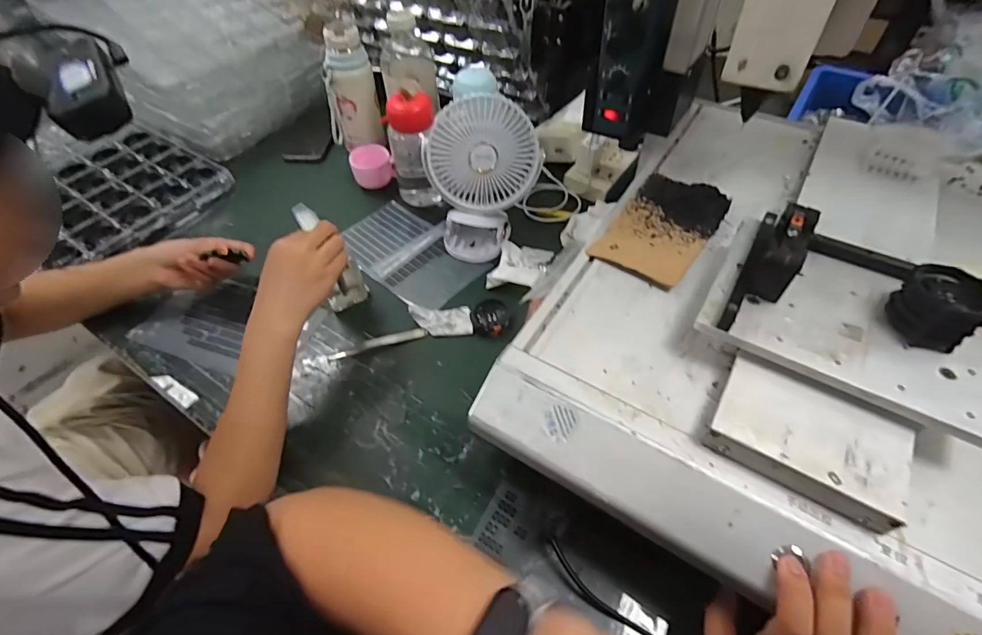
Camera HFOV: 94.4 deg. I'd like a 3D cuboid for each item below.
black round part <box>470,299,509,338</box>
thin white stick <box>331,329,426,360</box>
[{"bbox_3d":[-0.001,0.000,0.593,0.047,0.012,0.058,-11,53,-5],"label":"black round part"},{"bbox_3d":[-0.144,0.033,0.588,0.123,0.007,0.016,-14,53,-7],"label":"thin white stick"}]

